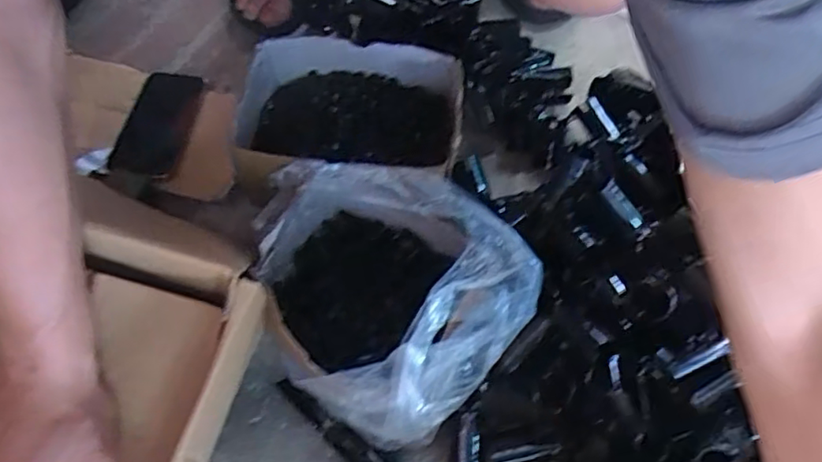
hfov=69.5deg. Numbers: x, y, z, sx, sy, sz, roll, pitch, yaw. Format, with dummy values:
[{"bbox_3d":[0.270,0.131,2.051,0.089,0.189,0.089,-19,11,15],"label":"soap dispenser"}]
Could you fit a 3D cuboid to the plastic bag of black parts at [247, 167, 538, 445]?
[{"bbox_3d":[-0.026,0.043,0.509,0.200,0.127,0.249,-30,67,-15],"label":"plastic bag of black parts"}]

